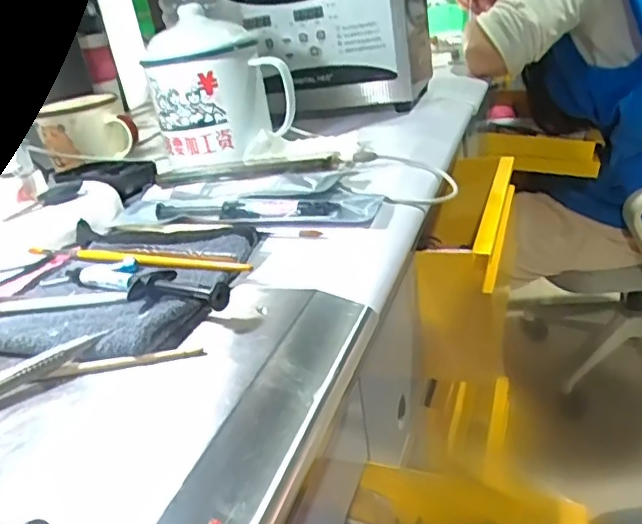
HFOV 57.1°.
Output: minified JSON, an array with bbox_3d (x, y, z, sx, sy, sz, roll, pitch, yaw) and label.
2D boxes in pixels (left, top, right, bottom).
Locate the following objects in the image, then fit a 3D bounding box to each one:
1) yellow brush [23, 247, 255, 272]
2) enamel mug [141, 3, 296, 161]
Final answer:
[{"bbox_3d":[-0.123,-0.003,0.382,0.179,0.007,0.012,4,28,28],"label":"yellow brush"},{"bbox_3d":[-0.110,-0.186,0.608,0.131,0.127,0.102,-17,26,-15],"label":"enamel mug"}]

